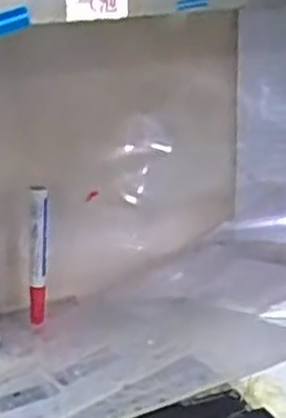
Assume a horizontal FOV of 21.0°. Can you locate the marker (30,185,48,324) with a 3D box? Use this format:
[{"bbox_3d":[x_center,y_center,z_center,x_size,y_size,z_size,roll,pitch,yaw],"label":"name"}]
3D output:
[{"bbox_3d":[-0.099,0.049,0.733,0.022,0.149,0.016,-5,22,-11],"label":"marker"}]

